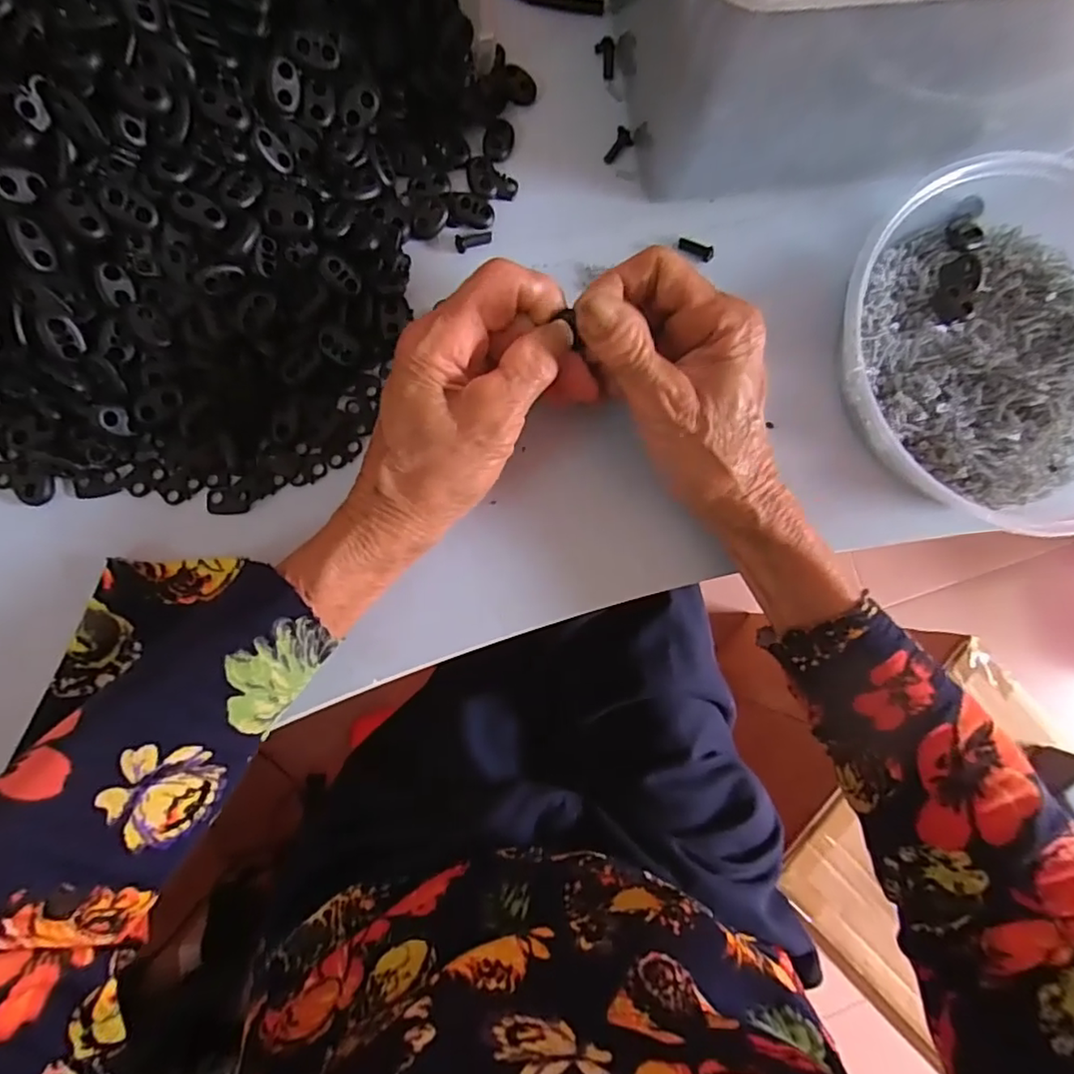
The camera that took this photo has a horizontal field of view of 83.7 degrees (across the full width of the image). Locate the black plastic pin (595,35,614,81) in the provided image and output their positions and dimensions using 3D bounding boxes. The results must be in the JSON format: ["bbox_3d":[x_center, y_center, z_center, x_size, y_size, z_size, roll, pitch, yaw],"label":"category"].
[{"bbox_3d":[0.038,-0.259,0.324,0.009,0.005,0.020,-11,103,-9],"label":"black plastic pin"}]

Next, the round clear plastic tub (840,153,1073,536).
[{"bbox_3d":[0.245,-0.097,0.306,0.193,0.042,0.181,1,85,-8],"label":"round clear plastic tub"}]

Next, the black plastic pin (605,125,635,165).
[{"bbox_3d":[0.043,-0.209,0.321,0.011,0.004,0.020,35,95,-4],"label":"black plastic pin"}]

